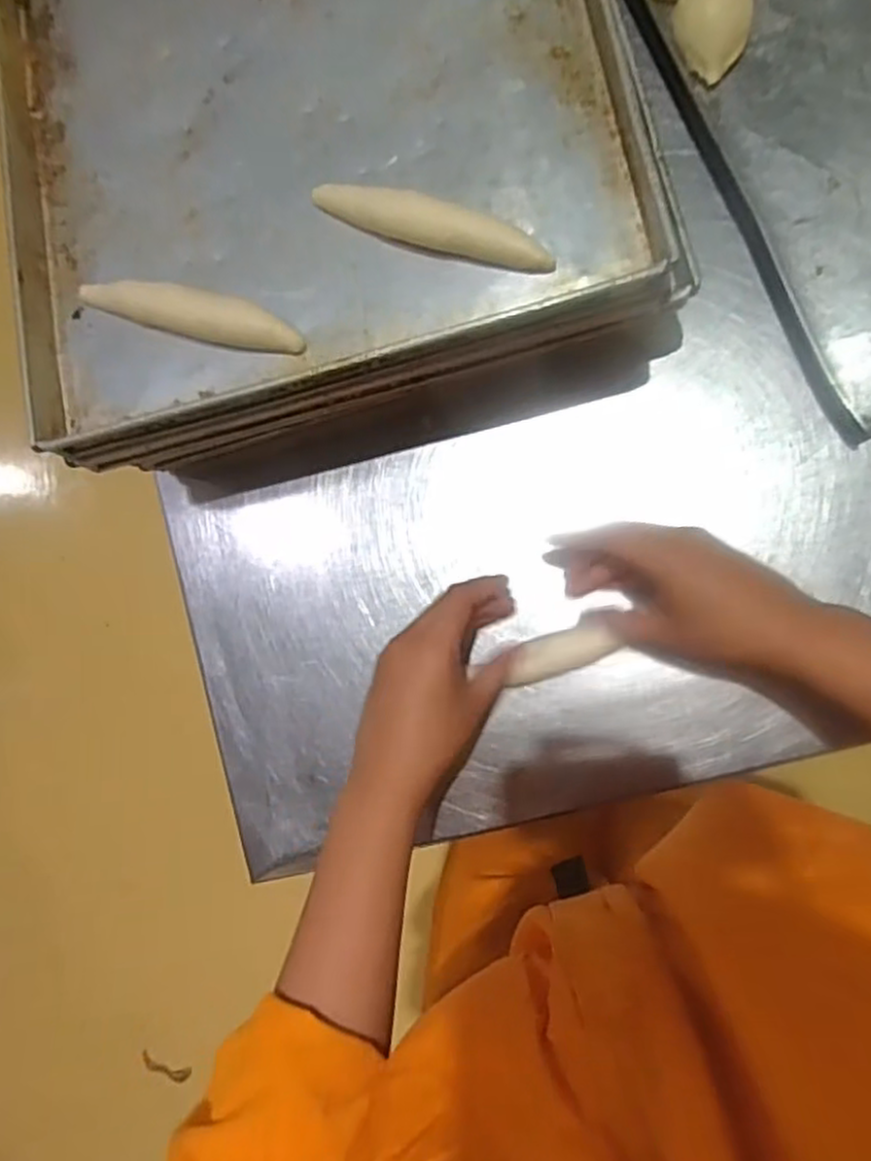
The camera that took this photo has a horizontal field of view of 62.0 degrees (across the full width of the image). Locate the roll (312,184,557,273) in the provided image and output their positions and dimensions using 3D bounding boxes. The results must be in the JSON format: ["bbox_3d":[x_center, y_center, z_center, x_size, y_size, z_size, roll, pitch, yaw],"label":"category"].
[{"bbox_3d":[-0.004,-0.208,0.426,0.152,0.021,0.024,24,91,10],"label":"roll"}]

